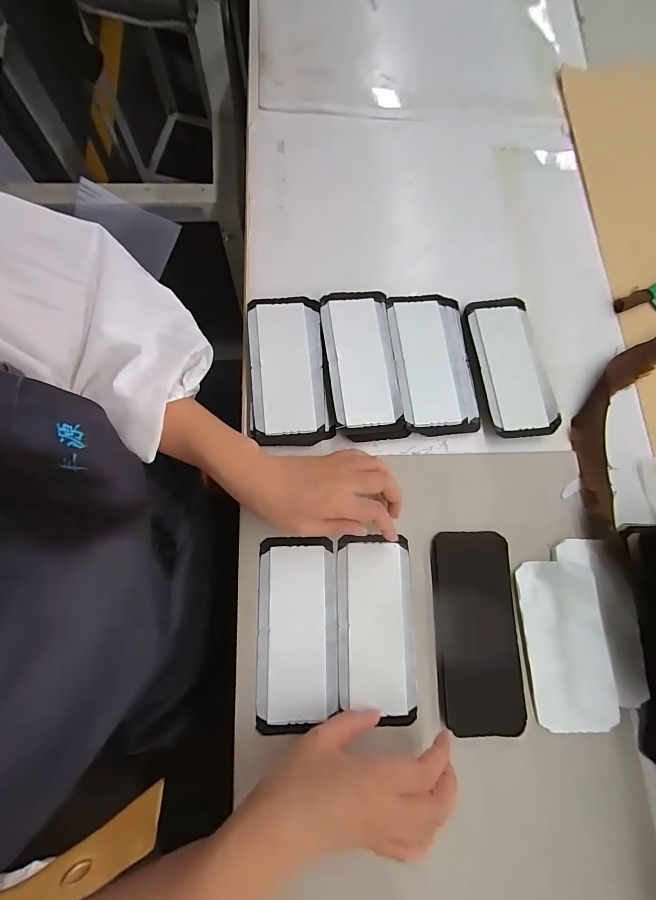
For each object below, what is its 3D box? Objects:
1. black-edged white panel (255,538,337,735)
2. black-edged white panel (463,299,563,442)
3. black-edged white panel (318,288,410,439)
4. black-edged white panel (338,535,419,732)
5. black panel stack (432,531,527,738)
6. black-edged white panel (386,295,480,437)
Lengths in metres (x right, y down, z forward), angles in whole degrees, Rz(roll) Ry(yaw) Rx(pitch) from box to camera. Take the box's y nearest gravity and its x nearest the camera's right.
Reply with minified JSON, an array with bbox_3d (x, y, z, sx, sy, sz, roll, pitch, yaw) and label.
[{"bbox_3d":[-0.028,0.167,0.354,0.072,0.009,0.161,0,76,-3],"label":"black-edged white panel"},{"bbox_3d":[0.208,-0.097,0.434,0.076,0.013,0.167,-9,77,-5],"label":"black-edged white panel"},{"bbox_3d":[0.037,-0.094,0.424,0.075,0.028,0.172,-7,77,-5],"label":"black-edged white panel"},{"bbox_3d":[0.045,0.165,0.359,0.071,0.008,0.159,-2,73,-1],"label":"black-edged white panel"},{"bbox_3d":[0.142,0.169,0.364,0.077,0.010,0.174,2,76,-3],"label":"black panel stack"},{"bbox_3d":[0.119,-0.098,0.432,0.088,0.018,0.165,-3,76,-4],"label":"black-edged white panel"}]

